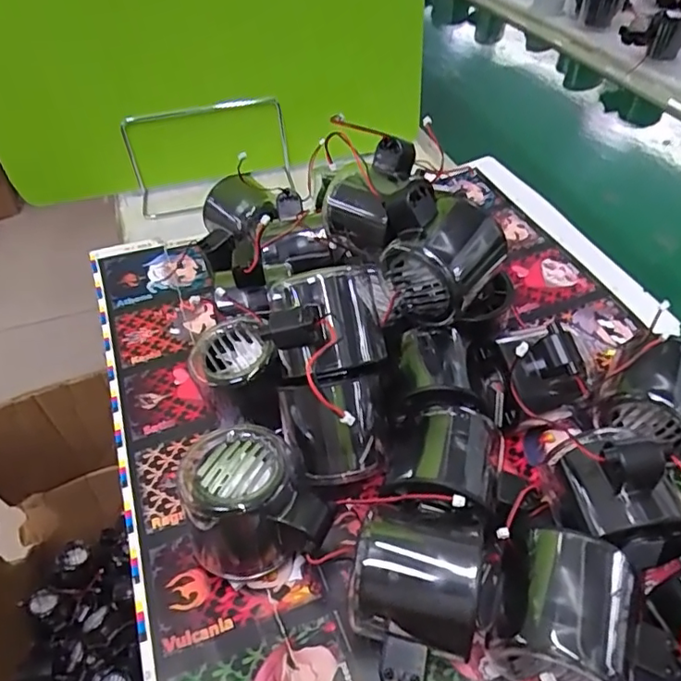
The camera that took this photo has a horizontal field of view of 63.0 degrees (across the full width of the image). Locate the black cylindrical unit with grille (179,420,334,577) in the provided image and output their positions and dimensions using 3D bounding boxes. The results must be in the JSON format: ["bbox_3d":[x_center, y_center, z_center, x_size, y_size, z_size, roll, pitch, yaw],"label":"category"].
[{"bbox_3d":[-0.046,0.084,0.280,0.061,0.059,0.067,-1,45,1],"label":"black cylindrical unit with grille"}]

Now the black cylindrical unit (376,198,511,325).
[{"bbox_3d":[0.061,-0.048,0.325,0.051,0.050,0.060,26,51,25],"label":"black cylindrical unit"}]

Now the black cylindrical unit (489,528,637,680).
[{"bbox_3d":[0.096,0.121,0.242,0.054,0.055,0.059,10,46,11],"label":"black cylindrical unit"}]

